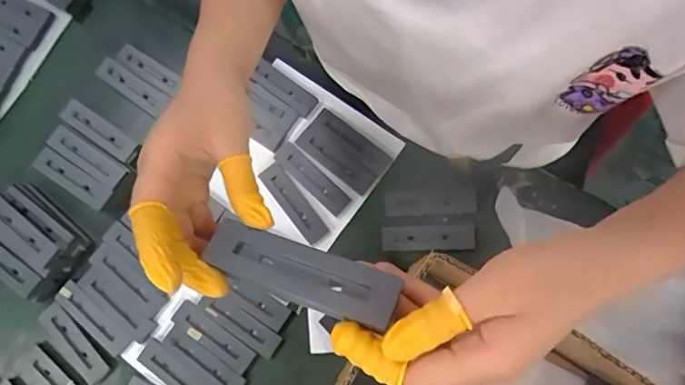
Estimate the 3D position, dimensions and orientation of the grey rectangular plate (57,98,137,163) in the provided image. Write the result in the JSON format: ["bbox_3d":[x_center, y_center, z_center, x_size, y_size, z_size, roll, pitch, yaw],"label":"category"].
[{"bbox_3d":[-0.306,-0.078,0.654,0.101,0.013,0.029,33,82,10],"label":"grey rectangular plate"}]

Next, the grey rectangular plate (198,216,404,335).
[{"bbox_3d":[-0.023,0.044,0.285,0.105,0.011,0.032,18,78,14],"label":"grey rectangular plate"}]

